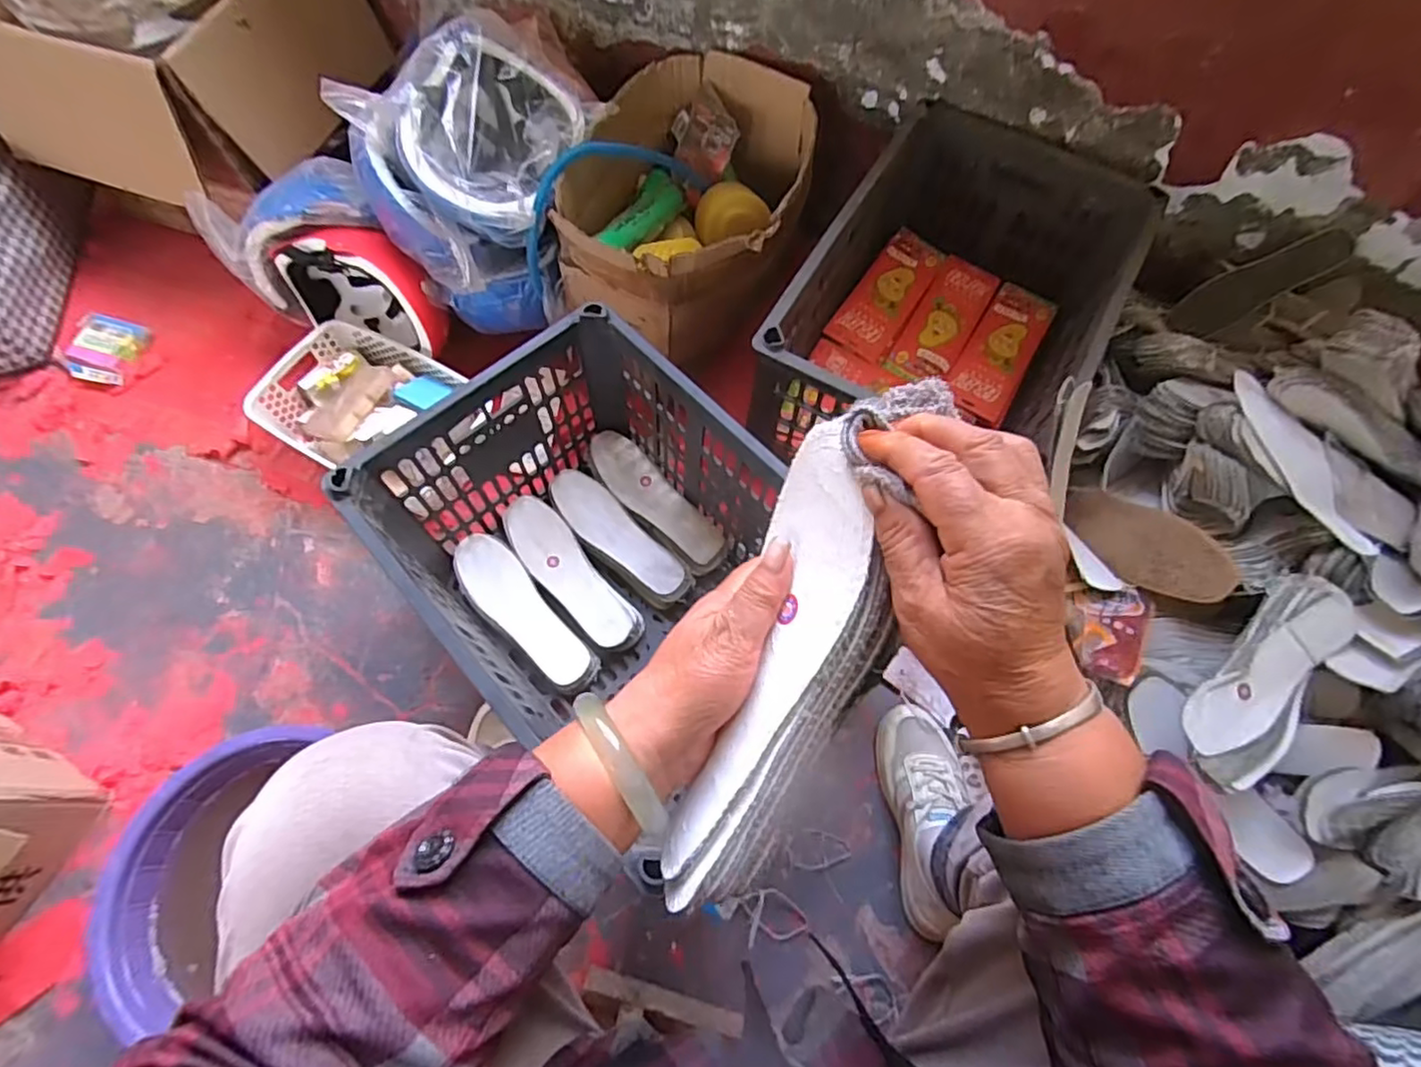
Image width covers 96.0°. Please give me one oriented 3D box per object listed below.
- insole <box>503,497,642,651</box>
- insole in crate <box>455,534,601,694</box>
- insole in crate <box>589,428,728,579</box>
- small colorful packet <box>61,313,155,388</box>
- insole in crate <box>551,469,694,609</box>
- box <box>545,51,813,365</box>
[{"bbox_3d":[-0.183,0.050,0.819,0.067,0.011,0.244,-38,73,-16],"label":"insole"},{"bbox_3d":[-0.235,0.096,0.807,0.252,0.020,0.070,43,72,15],"label":"insole in crate"},{"bbox_3d":[-0.074,-0.044,0.853,0.066,0.019,0.238,-42,74,-17],"label":"insole in crate"},{"bbox_3d":[-0.934,-0.286,0.985,0.095,0.025,0.109,12,67,4],"label":"small colorful packet"},{"bbox_3d":[-0.124,0.007,0.846,0.237,0.022,0.069,43,72,15],"label":"insole in crate"},{"bbox_3d":[-0.031,-0.440,0.908,0.285,0.245,0.393,17,68,6],"label":"box"}]

